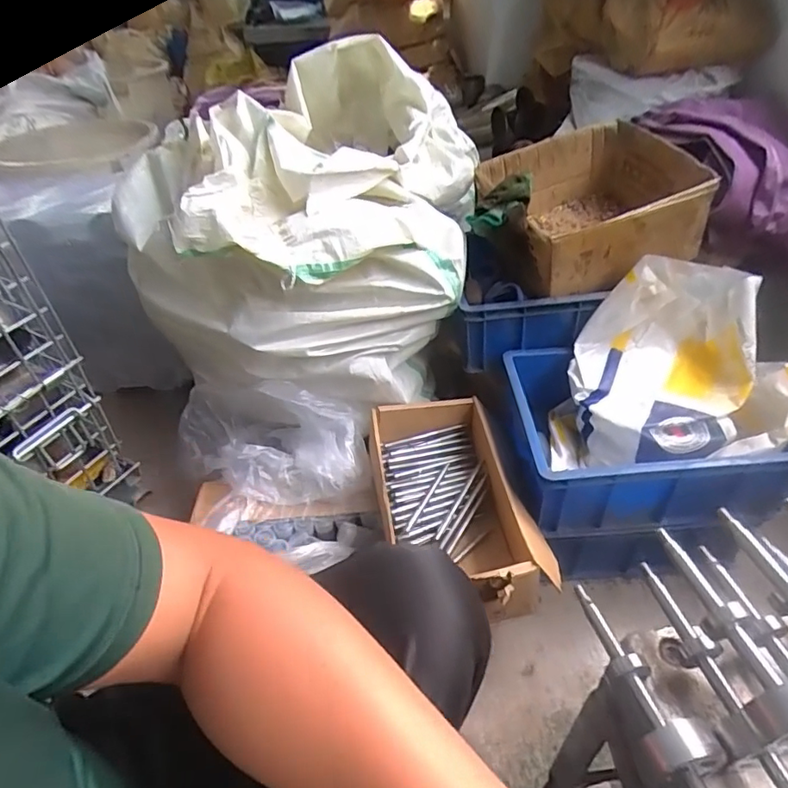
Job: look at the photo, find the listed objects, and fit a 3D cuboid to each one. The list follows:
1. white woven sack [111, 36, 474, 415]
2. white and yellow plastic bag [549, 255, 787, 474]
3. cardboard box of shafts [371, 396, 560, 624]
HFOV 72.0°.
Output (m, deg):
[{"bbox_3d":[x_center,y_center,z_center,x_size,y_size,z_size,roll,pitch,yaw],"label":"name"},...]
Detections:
[{"bbox_3d":[-0.145,-0.300,1.010,0.554,0.422,0.538,5,43,10],"label":"white woven sack"},{"bbox_3d":[0.440,-0.029,0.870,0.321,0.247,0.273,8,43,14],"label":"white and yellow plastic bag"},{"bbox_3d":[0.090,0.163,0.861,0.216,0.110,0.385,-10,42,-6],"label":"cardboard box of shafts"}]

